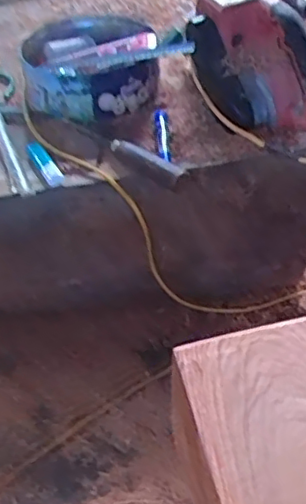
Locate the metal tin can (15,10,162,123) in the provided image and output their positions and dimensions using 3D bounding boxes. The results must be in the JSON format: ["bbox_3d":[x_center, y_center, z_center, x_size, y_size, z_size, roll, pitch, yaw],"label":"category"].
[{"bbox_3d":[-0.105,-0.302,1.039,0.215,0.078,0.249,-13,43,-9],"label":"metal tin can"}]

